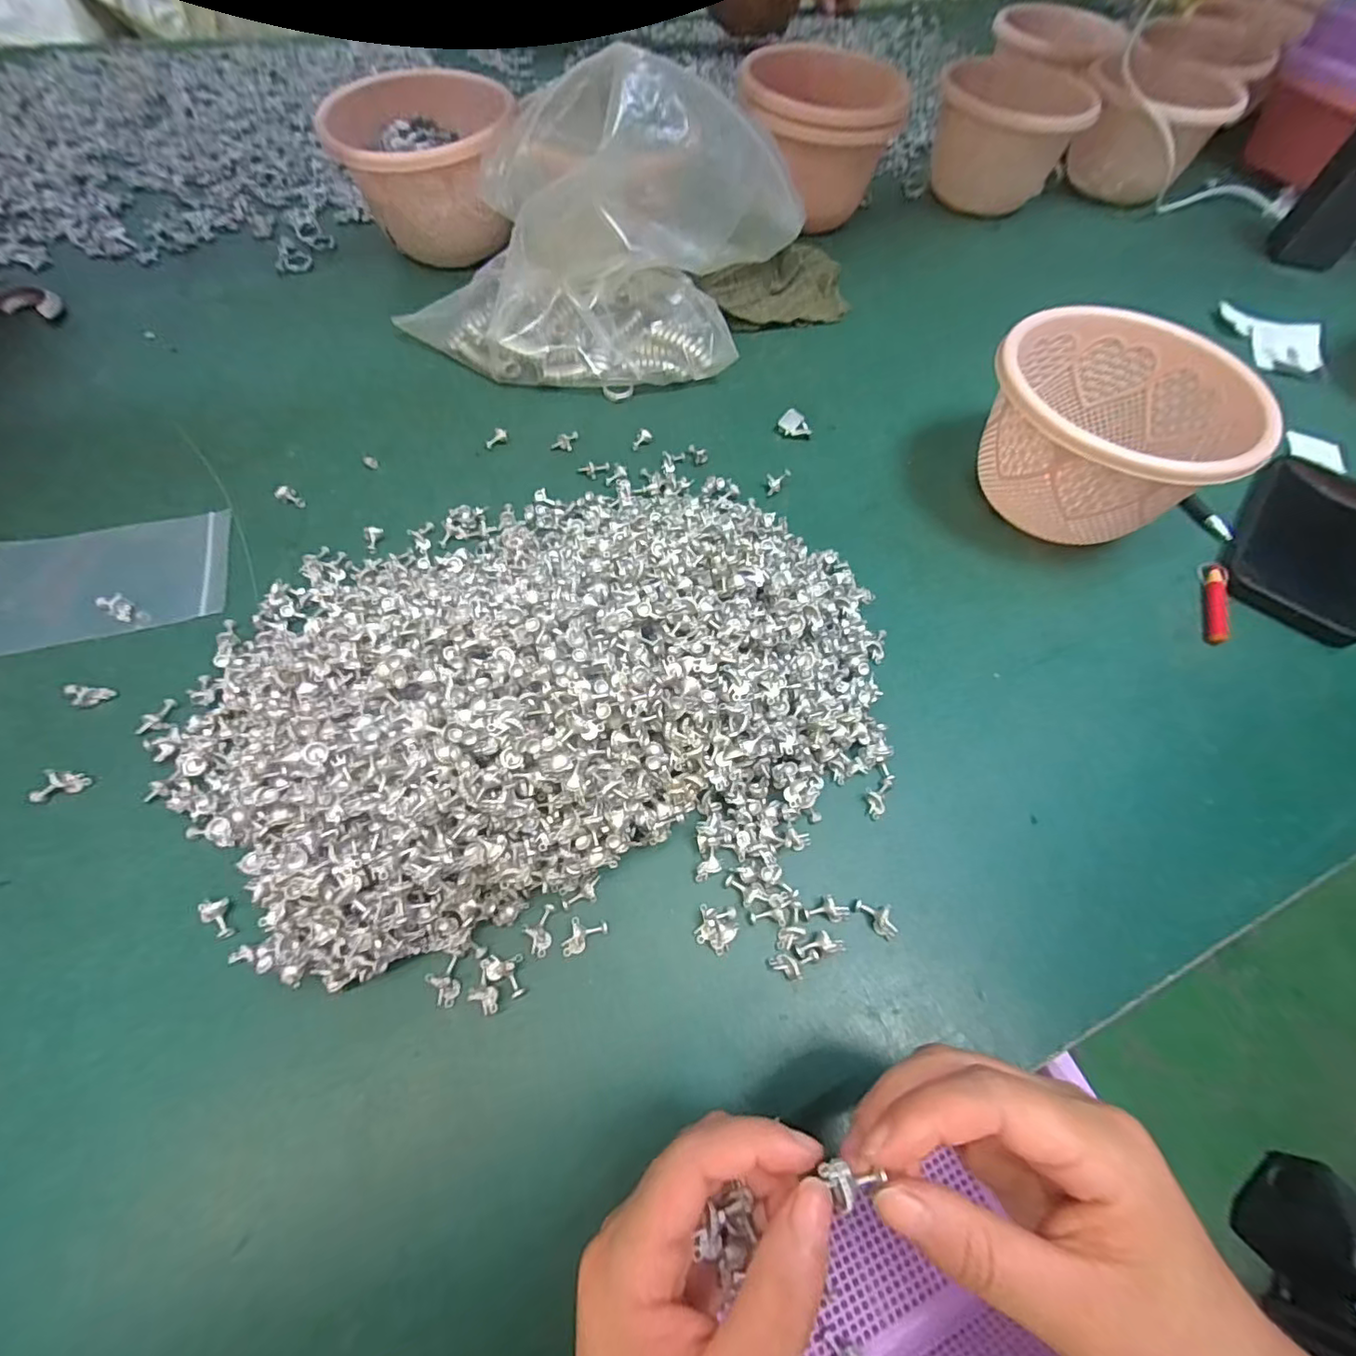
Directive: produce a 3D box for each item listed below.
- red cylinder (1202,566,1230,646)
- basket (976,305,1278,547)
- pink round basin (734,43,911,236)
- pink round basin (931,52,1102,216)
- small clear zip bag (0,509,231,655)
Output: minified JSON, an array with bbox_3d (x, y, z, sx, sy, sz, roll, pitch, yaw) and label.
[{"bbox_3d":[0.330,-0.045,0.354,0.011,0.011,0.060,21,63,7],"label":"red cylinder"},{"bbox_3d":[0.254,-0.148,0.363,0.138,0.091,0.132,2,63,-3],"label":"basket"},{"bbox_3d":[0.125,-0.485,0.534,0.138,0.105,0.127,2,63,-3],"label":"pink round basin"},{"bbox_3d":[0.314,-0.523,0.567,0.136,0.091,0.115,30,65,11],"label":"pink round basin"},{"bbox_3d":[-0.324,-0.058,0.332,0.121,0.008,0.086,-12,60,-13],"label":"small clear zip bag"}]

